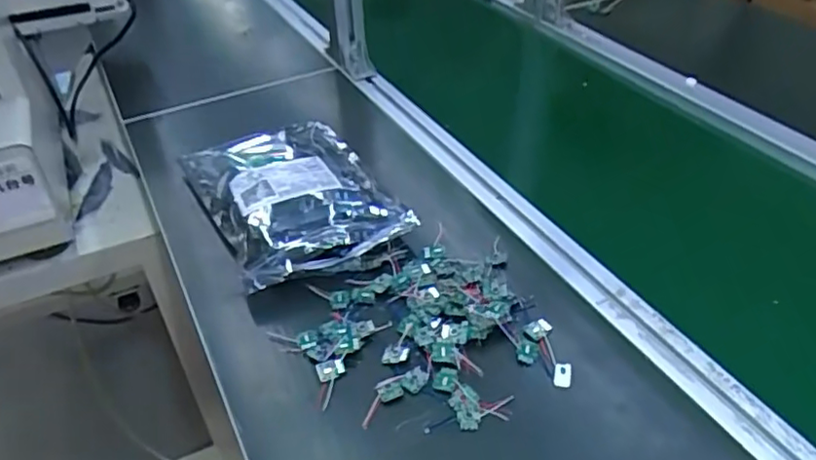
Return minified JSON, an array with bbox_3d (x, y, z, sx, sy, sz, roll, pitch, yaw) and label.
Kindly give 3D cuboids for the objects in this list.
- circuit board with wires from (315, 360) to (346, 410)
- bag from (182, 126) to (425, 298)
[{"bbox_3d":[-0.058,0.116,0.479,0.021,0.004,0.040,-8,39,-7],"label":"circuit board with wires"},{"bbox_3d":[-0.121,-0.048,0.647,0.166,0.036,0.250,-21,43,-21],"label":"bag"}]

